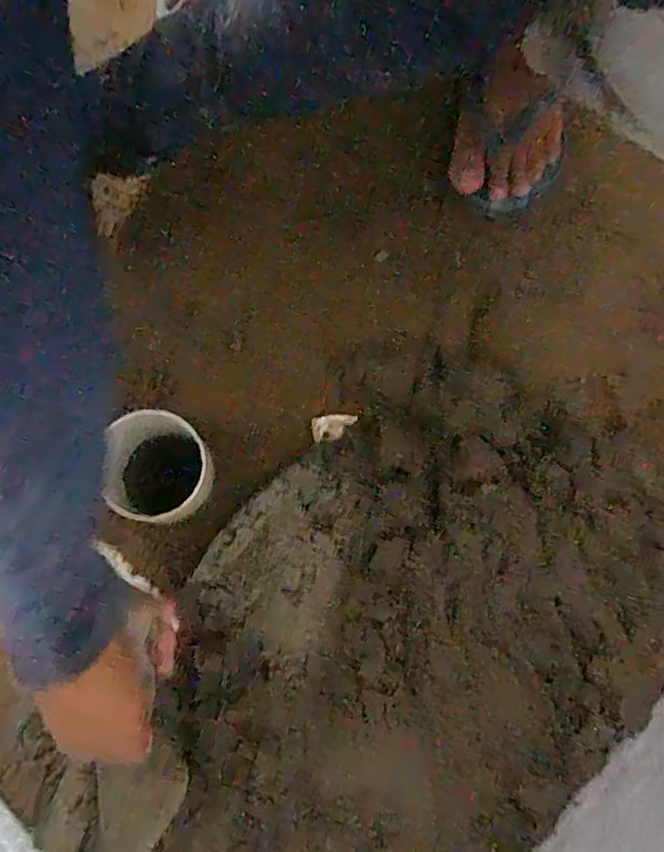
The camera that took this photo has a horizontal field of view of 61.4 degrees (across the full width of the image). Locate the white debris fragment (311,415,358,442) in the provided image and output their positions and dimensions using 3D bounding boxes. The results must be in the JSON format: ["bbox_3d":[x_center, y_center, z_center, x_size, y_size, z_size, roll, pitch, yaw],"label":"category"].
[{"bbox_3d":[0.002,0.002,0.530,0.042,0.008,0.024,-6,81,0],"label":"white debris fragment"}]

